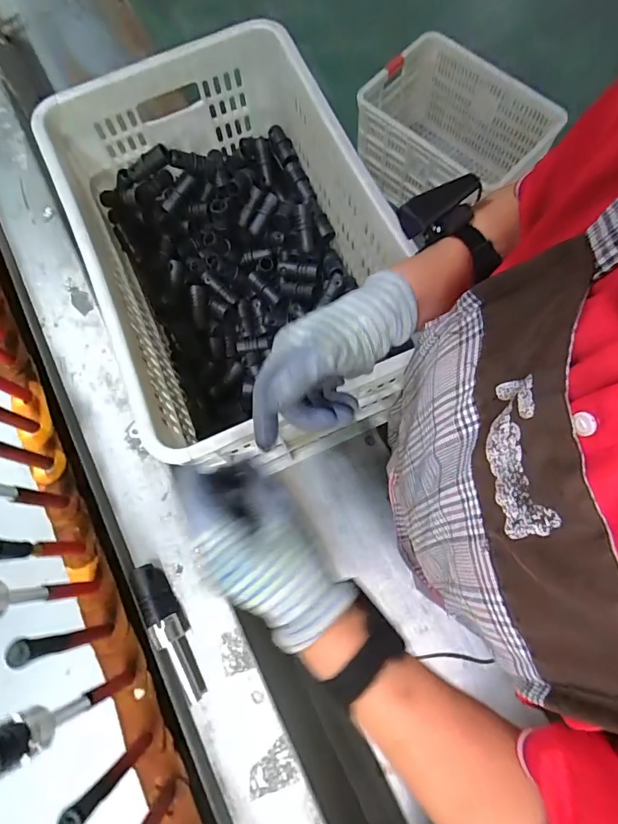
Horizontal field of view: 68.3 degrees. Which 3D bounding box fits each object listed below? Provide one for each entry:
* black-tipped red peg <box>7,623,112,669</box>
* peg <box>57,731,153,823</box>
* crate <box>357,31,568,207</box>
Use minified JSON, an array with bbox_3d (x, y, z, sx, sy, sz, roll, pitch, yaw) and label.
[{"bbox_3d":[-0.226,0.215,0.430,0.024,0.148,0.019,-15,72,-1],"label":"black-tipped red peg"},{"bbox_3d":[-0.169,0.316,0.396,0.022,0.148,0.017,-44,75,-10],"label":"peg"},{"bbox_3d":[0.452,-0.916,1.577,0.384,0.332,0.588,-44,75,-10],"label":"crate"}]

